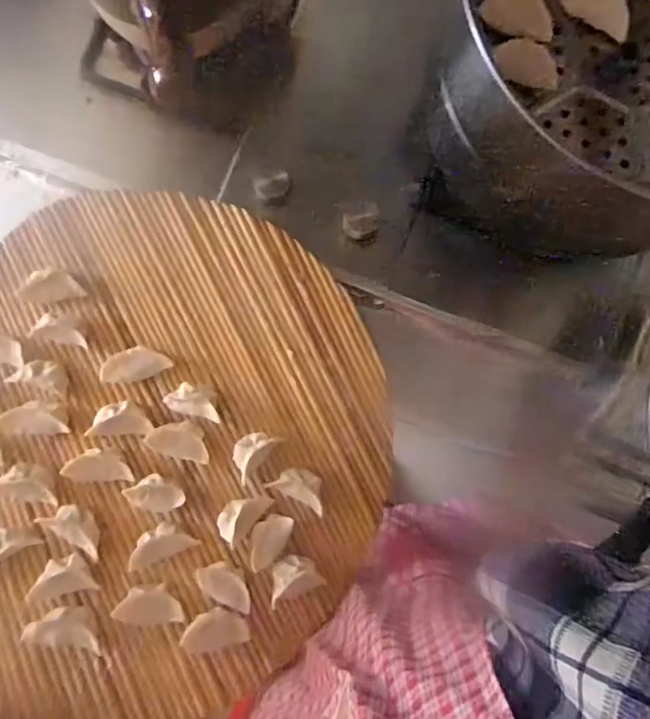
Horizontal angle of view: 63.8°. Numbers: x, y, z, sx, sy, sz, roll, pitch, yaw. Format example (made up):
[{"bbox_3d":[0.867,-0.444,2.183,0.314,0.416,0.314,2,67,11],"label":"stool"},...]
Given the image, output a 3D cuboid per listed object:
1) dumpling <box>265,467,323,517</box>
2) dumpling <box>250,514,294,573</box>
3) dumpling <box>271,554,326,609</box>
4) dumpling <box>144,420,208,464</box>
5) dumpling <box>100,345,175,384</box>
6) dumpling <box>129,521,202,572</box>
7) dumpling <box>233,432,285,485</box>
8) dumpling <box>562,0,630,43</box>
[{"bbox_3d":[-0.023,0.128,0.528,0.059,0.026,0.032,31,84,-1],"label":"dumpling"},{"bbox_3d":[-0.055,0.176,0.508,0.033,0.029,0.053,23,85,-1],"label":"dumpling"},{"bbox_3d":[-0.030,0.210,0.504,0.051,0.026,0.038,-16,87,-5],"label":"dumpling"},{"bbox_3d":[-0.143,0.080,0.519,0.059,0.028,0.037,14,85,-2],"label":"dumpling"},{"bbox_3d":[-0.192,0.006,0.529,0.068,0.023,0.031,-15,87,-4],"label":"dumpling"},{"bbox_3d":[-0.156,0.174,0.493,0.058,0.021,0.031,-21,87,-5],"label":"dumpling"},{"bbox_3d":[-0.073,0.091,0.525,0.032,0.026,0.053,42,84,0],"label":"dumpling"},{"bbox_3d":[0.233,-0.301,0.444,0.063,0.014,0.032,25,85,-1],"label":"dumpling"}]

